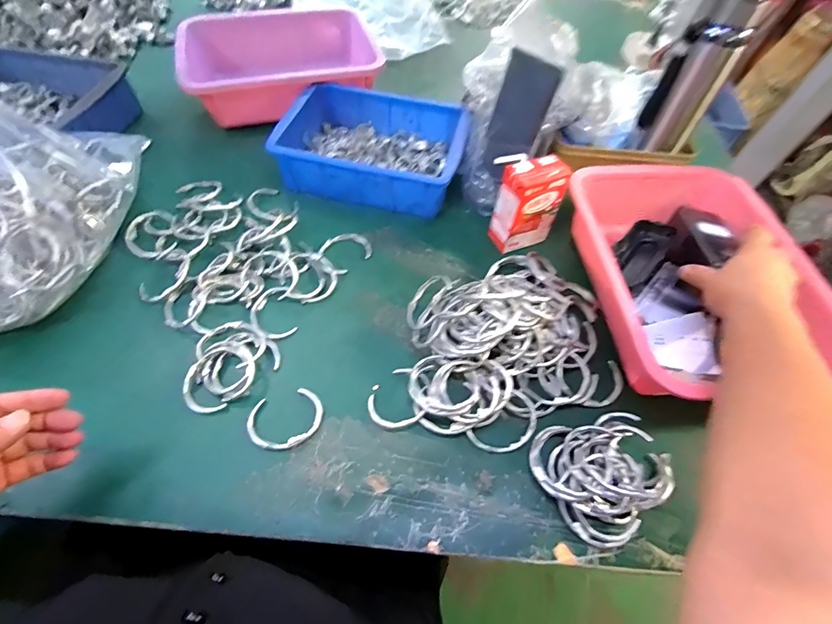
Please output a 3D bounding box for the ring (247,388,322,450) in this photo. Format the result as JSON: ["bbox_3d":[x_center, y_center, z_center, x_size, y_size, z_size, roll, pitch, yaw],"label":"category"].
[{"bbox_3d":[-0.126,0.104,0.377,0.068,0.006,0.054,-14,60,-13],"label":"ring"}]

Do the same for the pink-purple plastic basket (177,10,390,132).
[{"bbox_3d":[-0.220,-0.405,0.657,0.301,0.086,0.217,-15,60,-14],"label":"pink-purple plastic basket"}]

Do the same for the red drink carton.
[{"bbox_3d":[0.133,-0.131,0.479,0.078,0.110,0.045,-17,61,-15],"label":"red drink carton"}]

